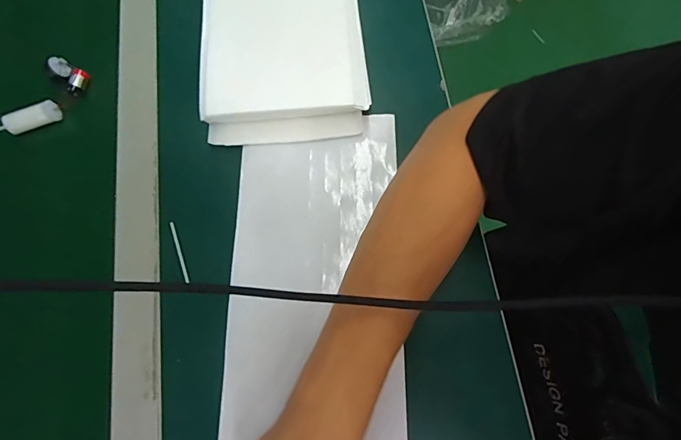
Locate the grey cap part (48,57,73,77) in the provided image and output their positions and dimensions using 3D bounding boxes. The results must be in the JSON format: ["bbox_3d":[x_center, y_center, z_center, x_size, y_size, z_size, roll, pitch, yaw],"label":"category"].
[{"bbox_3d":[-0.294,-0.162,0.411,0.015,0.016,0.017,40,79,11],"label":"grey cap part"}]

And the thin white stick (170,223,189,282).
[{"bbox_3d":[-0.148,0.029,0.361,0.004,0.006,0.061,-23,75,-5],"label":"thin white stick"}]

